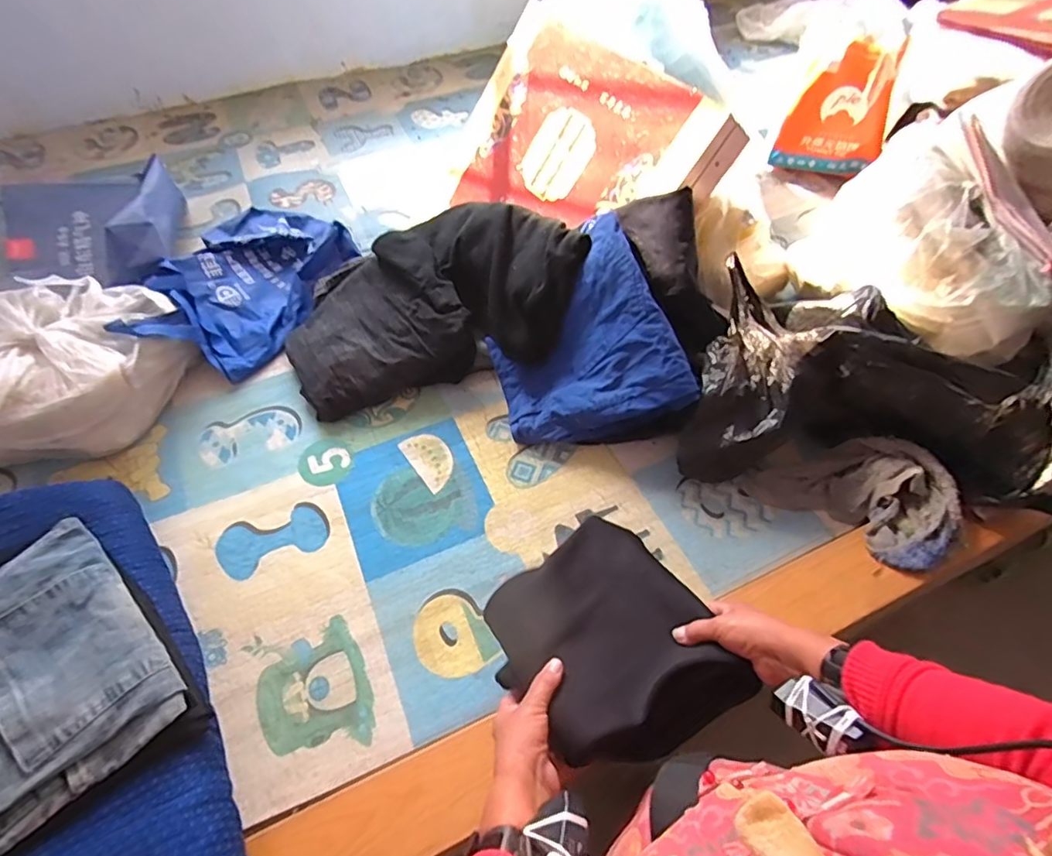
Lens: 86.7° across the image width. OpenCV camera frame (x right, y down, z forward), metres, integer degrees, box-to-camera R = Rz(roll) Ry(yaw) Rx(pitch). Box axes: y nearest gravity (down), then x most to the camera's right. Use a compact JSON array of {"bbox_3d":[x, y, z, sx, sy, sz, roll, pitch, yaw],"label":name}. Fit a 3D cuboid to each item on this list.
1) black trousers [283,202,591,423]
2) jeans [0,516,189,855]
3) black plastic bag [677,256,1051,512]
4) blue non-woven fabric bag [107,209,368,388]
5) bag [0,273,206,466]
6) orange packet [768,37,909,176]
[{"bbox_3d":[-0.156,-0.211,0.894,0.468,0.178,0.291,-11,57,-7],"label":"black trousers"},{"bbox_3d":[-0.499,0.245,0.526,0.239,0.063,0.256,-39,64,-22],"label":"jeans"},{"bbox_3d":[0.468,-0.045,0.770,0.458,0.174,0.290,11,58,8],"label":"black plastic bag"},{"bbox_3d":[-0.472,-0.275,0.982,0.271,0.134,0.428,1,57,1],"label":"blue non-woven fabric bag"},{"bbox_3d":[-0.690,-0.095,0.828,0.332,0.163,0.281,-33,62,-19],"label":"bag"},{"bbox_3d":[0.631,-0.622,1.129,0.192,0.273,0.053,17,59,12],"label":"orange packet"}]

